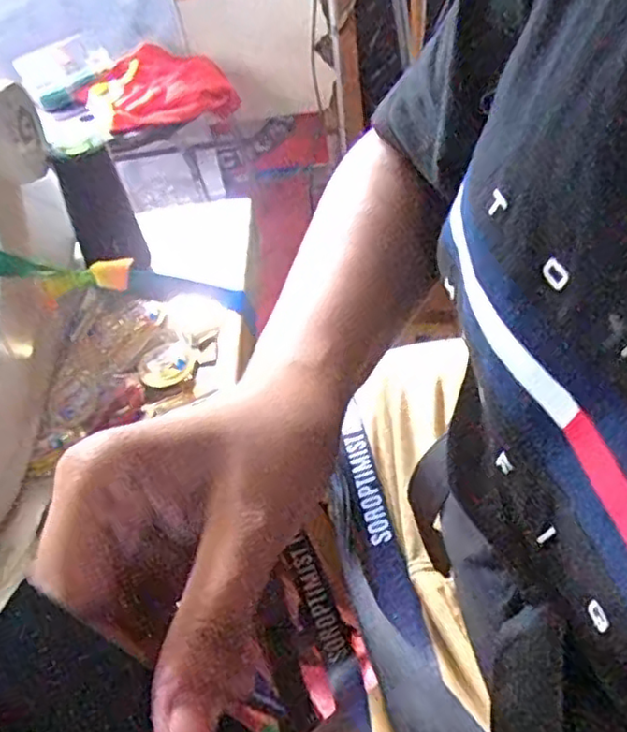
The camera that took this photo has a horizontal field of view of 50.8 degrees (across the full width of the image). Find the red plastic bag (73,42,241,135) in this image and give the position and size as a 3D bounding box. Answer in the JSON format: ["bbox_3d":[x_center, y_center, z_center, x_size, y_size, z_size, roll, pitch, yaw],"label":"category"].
[{"bbox_3d":[-0.314,-0.551,1.295,0.258,0.077,0.297,-27,48,-20],"label":"red plastic bag"}]

